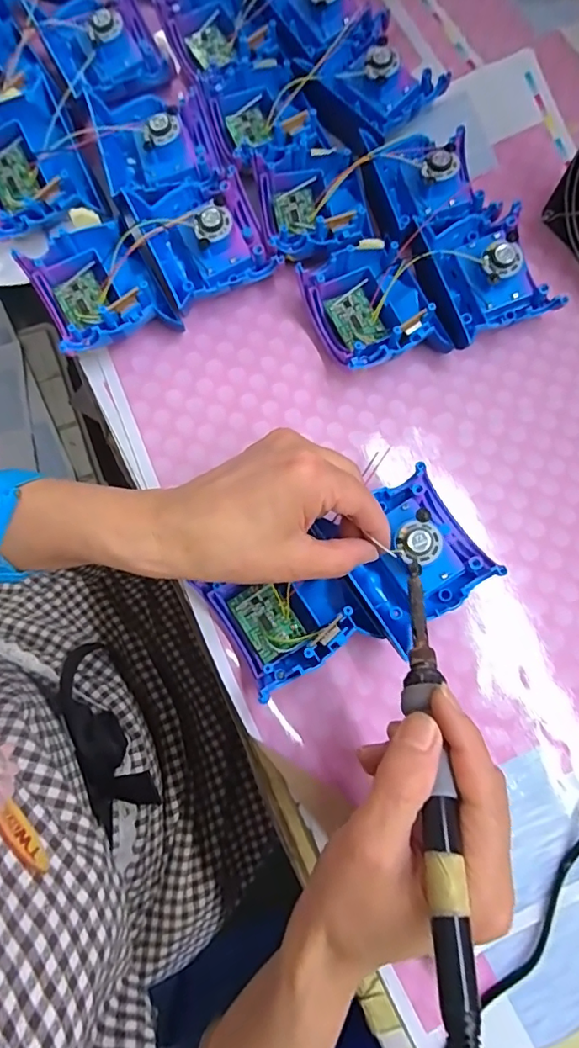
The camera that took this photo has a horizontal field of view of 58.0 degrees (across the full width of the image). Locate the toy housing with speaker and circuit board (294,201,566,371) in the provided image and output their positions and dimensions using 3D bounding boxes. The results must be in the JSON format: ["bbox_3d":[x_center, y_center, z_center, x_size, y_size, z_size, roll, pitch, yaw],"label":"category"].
[{"bbox_3d":[0.093,-0.162,0.366,0.160,0.042,0.095,-21,77,-7],"label":"toy housing with speaker and circuit board"}]

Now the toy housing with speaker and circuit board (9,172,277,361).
[{"bbox_3d":[-0.093,-0.183,0.363,0.167,0.032,0.097,-24,78,-8],"label":"toy housing with speaker and circuit board"}]

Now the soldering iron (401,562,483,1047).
[{"bbox_3d":[0.058,0.100,0.220,0.016,0.019,0.215,3,50,2],"label":"soldering iron"}]

